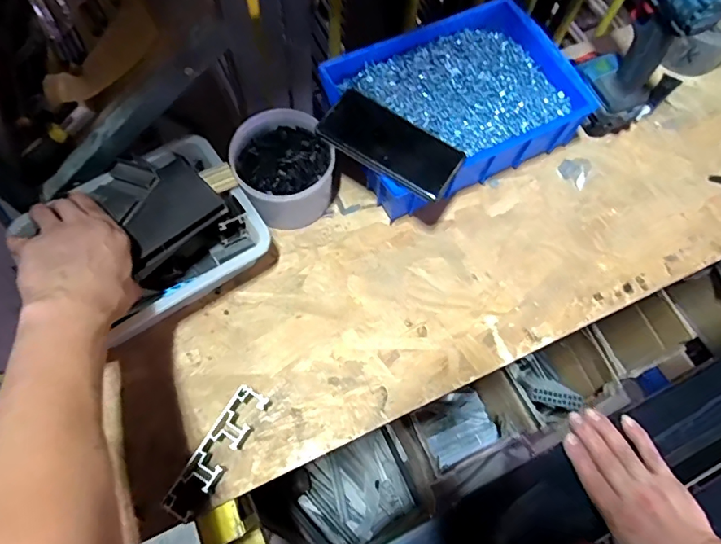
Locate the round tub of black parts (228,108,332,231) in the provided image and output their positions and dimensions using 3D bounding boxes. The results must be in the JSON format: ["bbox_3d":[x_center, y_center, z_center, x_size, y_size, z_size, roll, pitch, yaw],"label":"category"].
[{"bbox_3d":[-0.090,-0.119,0.582,0.113,0.081,0.111,1,69,-3],"label":"round tub of black parts"}]

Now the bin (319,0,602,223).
[{"bbox_3d":[0.113,-0.211,0.635,0.310,0.089,0.224,-30,73,-13],"label":"bin"}]

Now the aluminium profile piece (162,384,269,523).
[{"bbox_3d":[-0.145,0.182,0.501,0.033,0.034,0.133,31,71,9],"label":"aluminium profile piece"}]

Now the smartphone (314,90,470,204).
[{"bbox_3d":[0.035,-0.147,0.550,0.160,0.012,0.075,31,70,8],"label":"smartphone"}]

